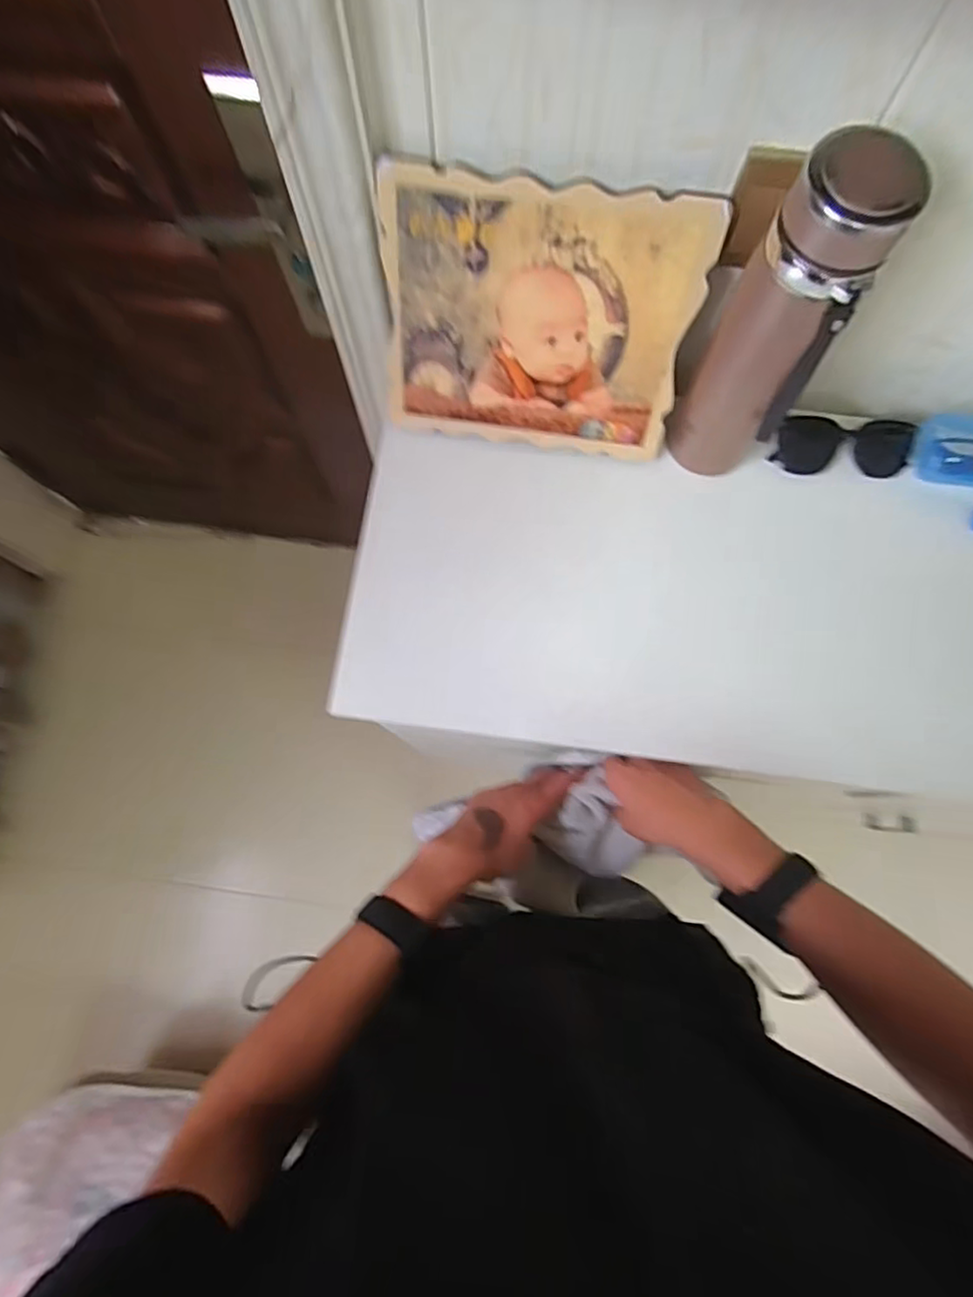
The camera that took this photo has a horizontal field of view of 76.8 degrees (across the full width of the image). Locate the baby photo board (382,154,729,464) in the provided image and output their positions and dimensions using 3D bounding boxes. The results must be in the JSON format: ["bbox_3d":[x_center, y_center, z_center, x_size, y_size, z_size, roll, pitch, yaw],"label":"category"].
[{"bbox_3d":[0.044,-0.276,0.536,0.257,0.213,0.009,8,49,3],"label":"baby photo board"}]

